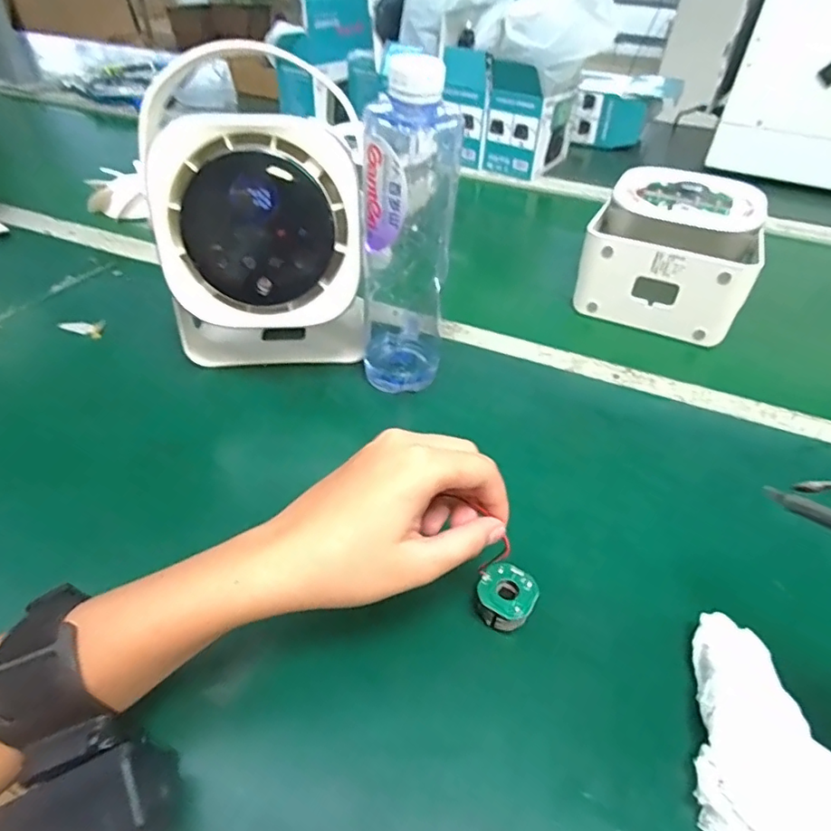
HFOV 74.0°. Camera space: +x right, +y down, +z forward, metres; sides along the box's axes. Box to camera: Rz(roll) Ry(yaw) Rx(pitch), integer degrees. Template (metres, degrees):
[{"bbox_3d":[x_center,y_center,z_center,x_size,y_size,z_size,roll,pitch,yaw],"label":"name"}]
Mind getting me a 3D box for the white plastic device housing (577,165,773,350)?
[{"bbox_3d":[0.264,-0.175,0.569,0.144,0.091,0.173,20,45,18],"label":"white plastic device housing"}]

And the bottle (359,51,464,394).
[{"bbox_3d":[-0.006,-0.122,0.400,0.064,0.225,0.078,0,43,-2],"label":"bottle"}]

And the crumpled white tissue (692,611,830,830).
[{"bbox_3d":[0.181,0.149,0.238,0.109,0.045,0.095,21,46,19],"label":"crumpled white tissue"}]

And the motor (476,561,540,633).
[{"bbox_3d":[0.051,0.101,0.305,0.030,0.020,0.031,23,47,21],"label":"motor"}]

